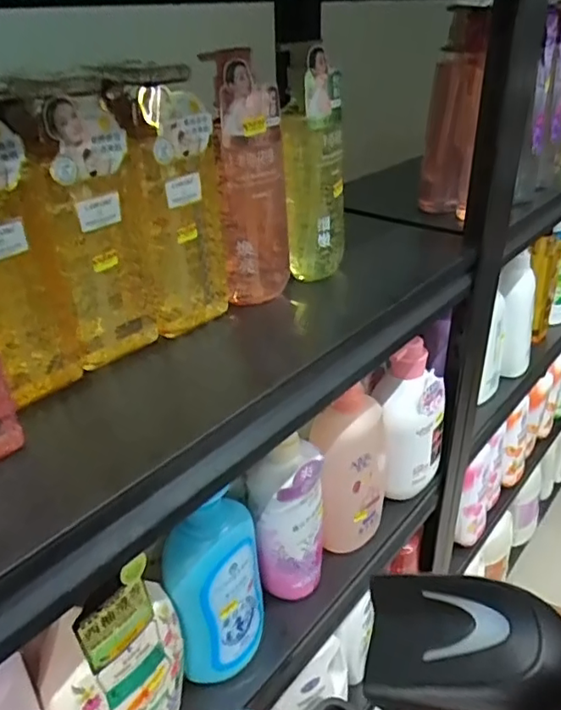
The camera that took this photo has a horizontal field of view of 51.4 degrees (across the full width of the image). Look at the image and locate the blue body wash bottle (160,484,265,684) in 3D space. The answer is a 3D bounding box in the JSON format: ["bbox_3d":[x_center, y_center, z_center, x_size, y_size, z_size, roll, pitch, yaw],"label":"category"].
[{"bbox_3d":[-0.057,0.224,0.558,0.092,0.191,0.046,-24,38,-33],"label":"blue body wash bottle"}]

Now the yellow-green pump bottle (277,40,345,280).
[{"bbox_3d":[0.033,-0.180,0.568,0.058,0.215,0.050,1,31,5],"label":"yellow-green pump bottle"}]

